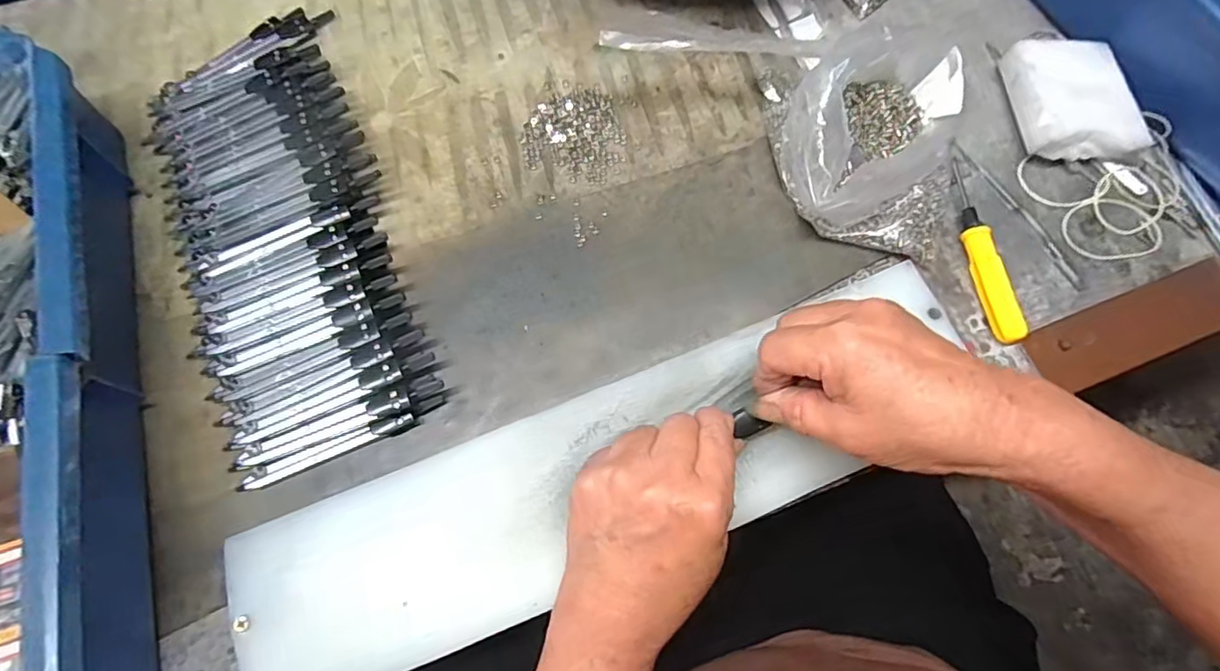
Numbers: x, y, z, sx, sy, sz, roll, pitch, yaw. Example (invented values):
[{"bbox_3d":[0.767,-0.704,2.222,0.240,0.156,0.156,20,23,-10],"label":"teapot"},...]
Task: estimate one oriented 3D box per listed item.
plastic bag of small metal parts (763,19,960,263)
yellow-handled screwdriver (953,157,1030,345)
[{"bbox_3d":[0.160,-0.137,0.360,0.118,0.057,0.163,10,72,4],"label":"plastic bag of small metal parts"},{"bbox_3d":[0.219,-0.051,0.347,0.015,0.014,0.115,-7,71,-1],"label":"yellow-handled screwdriver"}]

